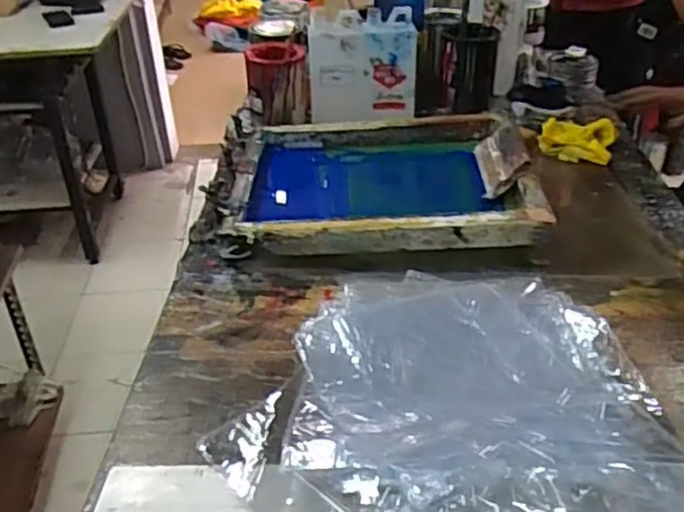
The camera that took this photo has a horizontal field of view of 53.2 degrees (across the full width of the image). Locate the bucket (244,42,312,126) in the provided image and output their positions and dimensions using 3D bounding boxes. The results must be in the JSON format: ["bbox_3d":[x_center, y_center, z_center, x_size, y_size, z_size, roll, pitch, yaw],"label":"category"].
[{"bbox_3d":[-0.120,-0.331,1.308,0.112,0.123,0.115,-1,35,1],"label":"bucket"}]

